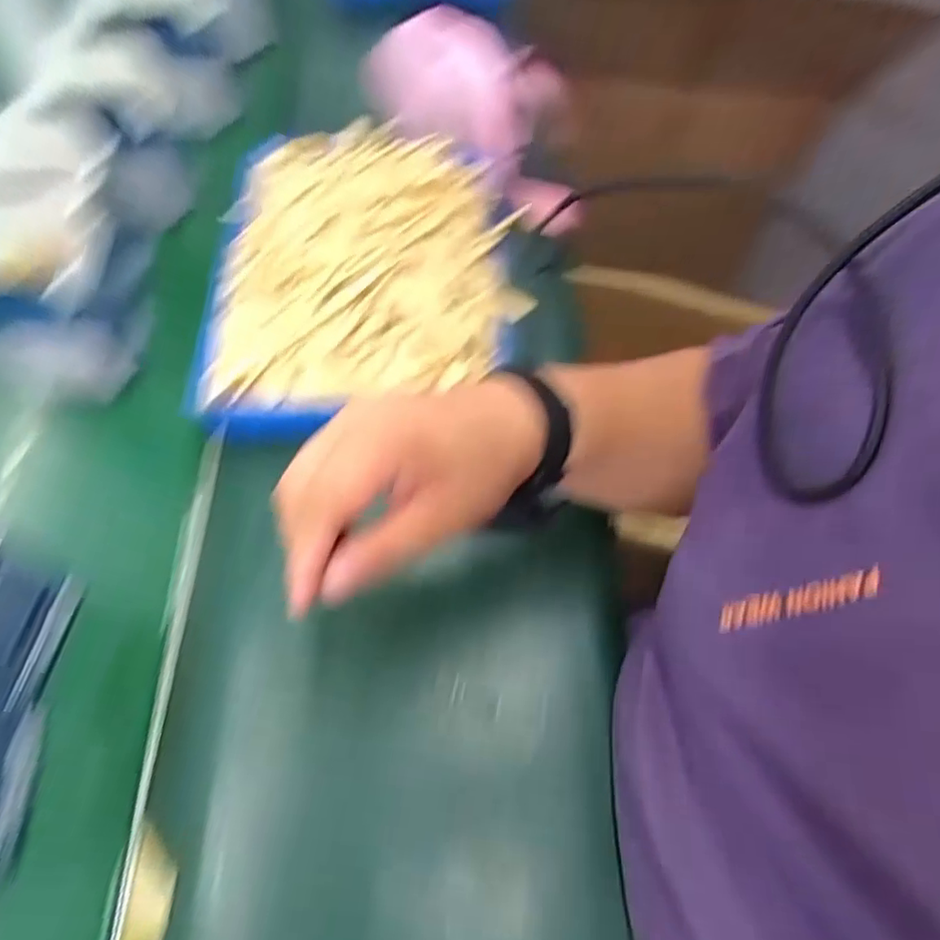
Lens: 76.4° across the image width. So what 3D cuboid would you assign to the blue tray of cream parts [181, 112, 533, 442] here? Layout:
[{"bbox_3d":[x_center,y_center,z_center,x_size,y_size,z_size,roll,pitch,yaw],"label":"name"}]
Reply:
[{"bbox_3d":[-0.089,-0.186,0.508,0.247,0.045,0.323,-1,61,-5],"label":"blue tray of cream parts"}]

